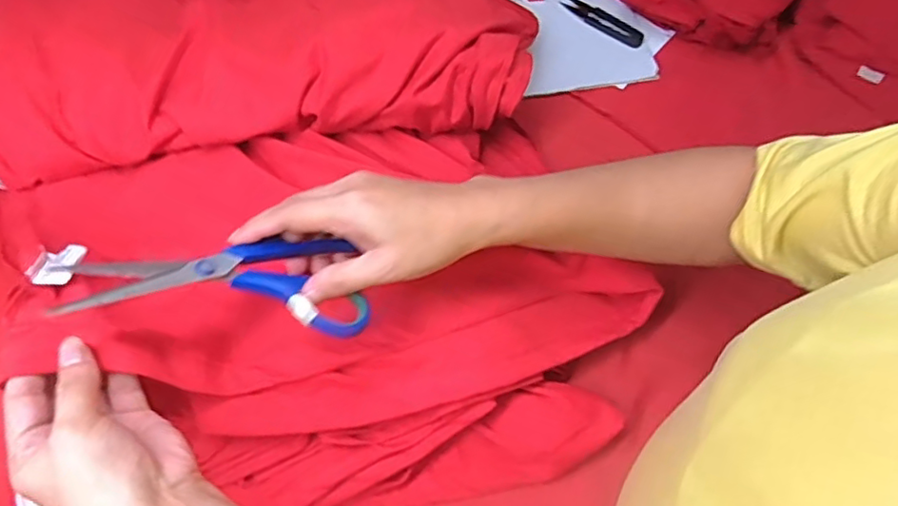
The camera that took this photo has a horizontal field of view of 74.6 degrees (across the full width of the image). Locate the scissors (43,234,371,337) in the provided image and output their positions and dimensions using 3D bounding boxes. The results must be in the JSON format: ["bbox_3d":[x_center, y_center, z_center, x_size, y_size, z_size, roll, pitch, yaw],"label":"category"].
[{"bbox_3d":[-0.129,0.016,0.343,0.161,0.020,0.067,6,58,-26],"label":"scissors"}]

